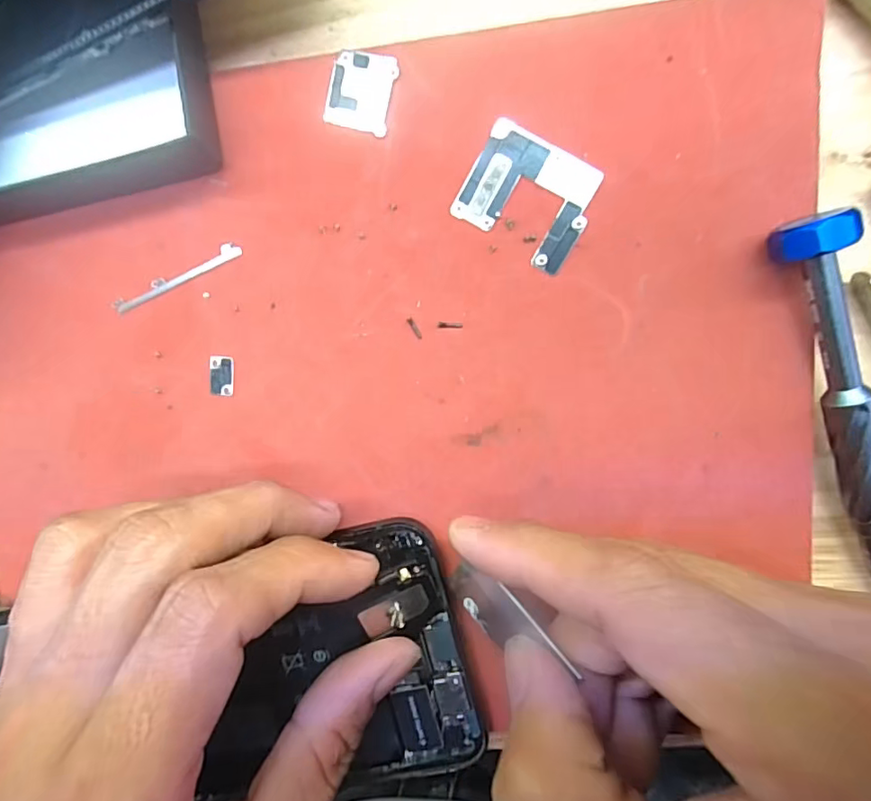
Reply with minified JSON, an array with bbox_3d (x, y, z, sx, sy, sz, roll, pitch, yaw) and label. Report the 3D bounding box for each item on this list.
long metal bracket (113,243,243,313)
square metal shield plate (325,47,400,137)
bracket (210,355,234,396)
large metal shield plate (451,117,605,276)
[{"bbox_3d":[-0.075,-0.035,0.153,0.042,0.004,0.004,-23,94,9],"label":"long metal bracket"},{"bbox_3d":[-0.020,-0.082,0.140,0.017,0.004,0.019,16,99,4],"label":"square metal shield plate"},{"bbox_3d":[-0.063,-0.007,0.158,0.007,0.004,0.012,5,98,1],"label":"bracket"},{"bbox_3d":[0.025,-0.053,0.139,0.033,0.004,0.028,30,100,2],"label":"large metal shield plate"}]

